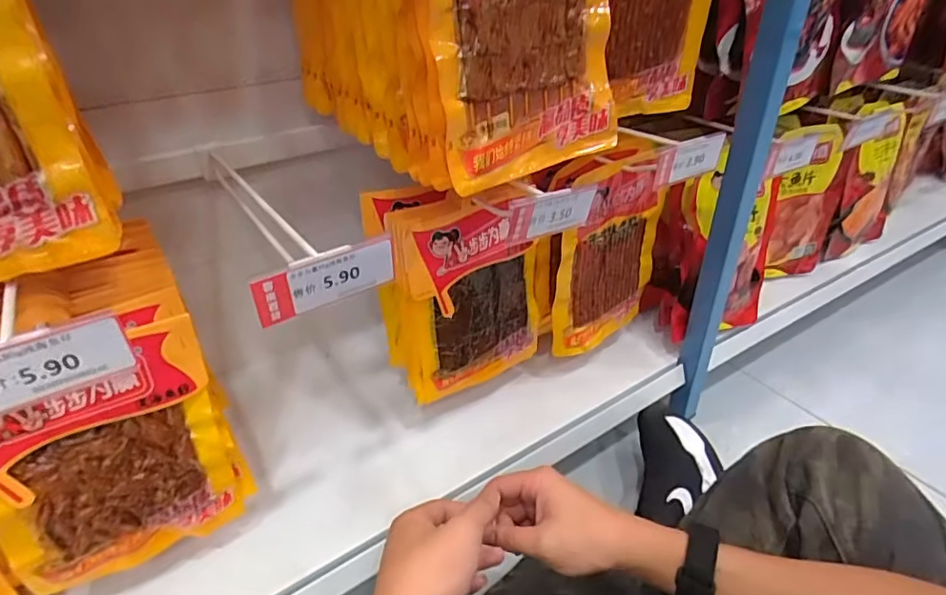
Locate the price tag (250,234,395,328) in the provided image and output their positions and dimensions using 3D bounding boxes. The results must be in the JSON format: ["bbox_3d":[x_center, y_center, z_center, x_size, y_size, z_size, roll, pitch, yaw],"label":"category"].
[{"bbox_3d":[-0.098,-0.013,0.366,0.096,0.039,0.007,-20,39,-27],"label":"price tag"}]

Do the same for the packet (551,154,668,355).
[{"bbox_3d":[0.180,-0.055,0.684,0.174,0.252,0.022,-19,36,-32],"label":"packet"}]

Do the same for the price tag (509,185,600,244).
[{"bbox_3d":[0.070,-0.074,0.468,0.098,0.042,0.008,-19,43,-30],"label":"price tag"}]

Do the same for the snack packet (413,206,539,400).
[{"bbox_3d":[0.008,0.006,0.611,0.159,0.213,0.018,-20,38,-26],"label":"snack packet"}]

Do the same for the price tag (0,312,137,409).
[{"bbox_3d":[-0.240,0.038,0.286,0.099,0.037,0.009,-20,39,-27],"label":"price tag"}]

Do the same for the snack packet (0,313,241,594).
[{"bbox_3d":[-0.284,0.135,0.422,0.174,0.208,0.024,-26,42,-33],"label":"snack packet"}]

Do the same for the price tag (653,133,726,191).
[{"bbox_3d":[0.219,-0.140,0.549,0.089,0.041,0.011,-19,38,-25],"label":"price tag"}]

